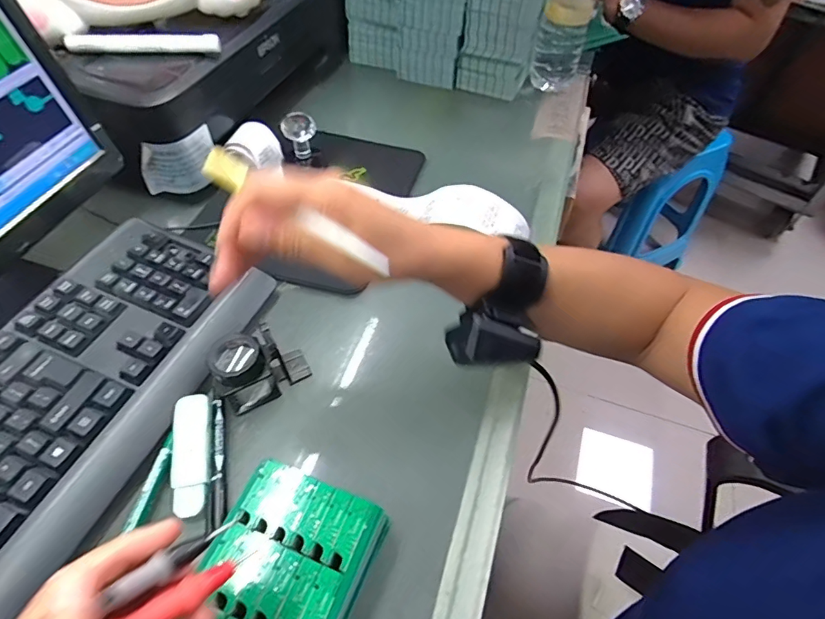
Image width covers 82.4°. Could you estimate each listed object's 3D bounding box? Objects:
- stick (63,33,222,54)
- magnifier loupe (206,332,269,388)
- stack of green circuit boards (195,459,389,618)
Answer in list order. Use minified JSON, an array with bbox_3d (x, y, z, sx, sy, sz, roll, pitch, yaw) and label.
[{"bbox_3d":[-0.275,-0.272,0.485,0.147,0.017,0.010,-5,53,-7],"label":"stick"},{"bbox_3d":[-0.132,0.038,0.357,0.031,0.024,0.038,33,58,21],"label":"magnifier loupe"},{"bbox_3d":[-0.081,0.171,0.290,0.092,0.034,0.126,18,54,11],"label":"stack of green circuit boards"}]

